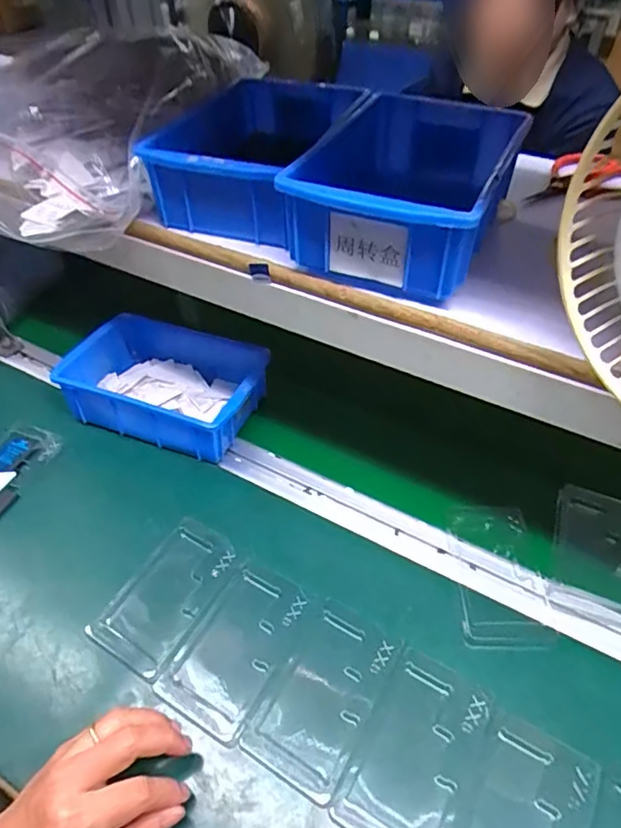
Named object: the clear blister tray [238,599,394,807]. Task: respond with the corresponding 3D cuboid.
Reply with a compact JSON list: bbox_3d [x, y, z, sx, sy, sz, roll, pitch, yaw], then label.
[{"bbox_3d":[0.009,0.210,0.414,0.071,0.006,0.123,23,50,21],"label":"clear blister tray"}]

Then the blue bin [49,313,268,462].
[{"bbox_3d":[-0.154,-0.039,0.609,0.205,0.063,0.149,14,51,15],"label":"blue bin"}]

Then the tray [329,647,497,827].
[{"bbox_3d":[0.076,0.241,0.387,0.075,0.007,0.124,23,50,21],"label":"tray"}]

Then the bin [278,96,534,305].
[{"bbox_3d":[0.073,-0.167,0.407,0.123,0.067,0.183,18,49,17],"label":"bin"}]

